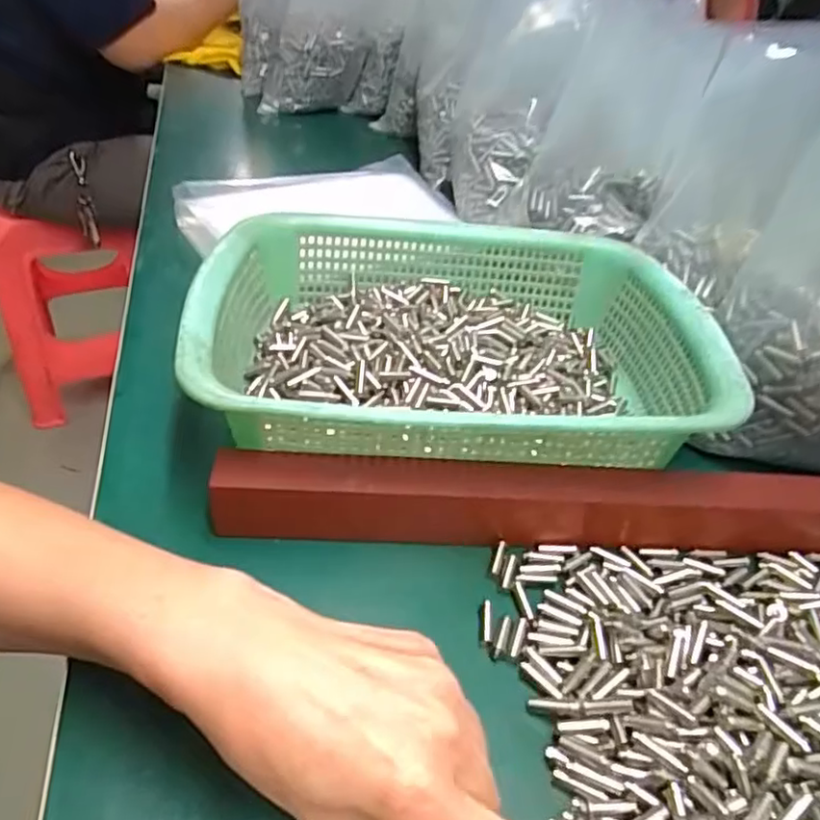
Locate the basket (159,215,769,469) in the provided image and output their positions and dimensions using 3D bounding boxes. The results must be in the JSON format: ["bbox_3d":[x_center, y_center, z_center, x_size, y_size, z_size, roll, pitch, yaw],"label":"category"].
[{"bbox_3d":[0.026,-0.042,0.395,0.295,0.073,0.221,2,40,-5],"label":"basket"}]

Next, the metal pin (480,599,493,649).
[{"bbox_3d":[0.036,0.099,0.293,0.005,0.004,0.023,7,40,1],"label":"metal pin"}]

